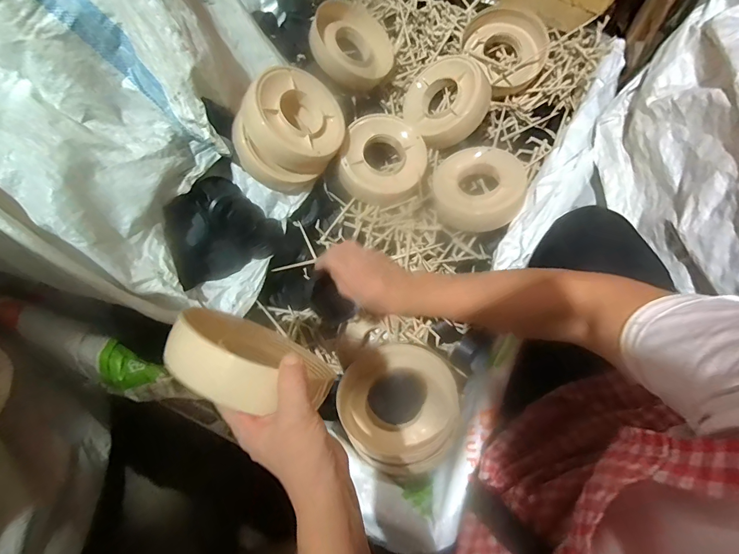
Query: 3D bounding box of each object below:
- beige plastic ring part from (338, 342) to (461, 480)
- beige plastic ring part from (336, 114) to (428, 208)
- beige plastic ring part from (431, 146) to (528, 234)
[{"bbox_3d":[0.044,0.186,0.546,0.170,0.058,0.176,-17,55,-17],"label":"beige plastic ring part"},{"bbox_3d":[0.026,-0.207,0.672,0.146,0.066,0.154,16,71,5],"label":"beige plastic ring part"},{"bbox_3d":[0.189,-0.148,0.648,0.155,0.049,0.136,-26,73,-9],"label":"beige plastic ring part"}]

